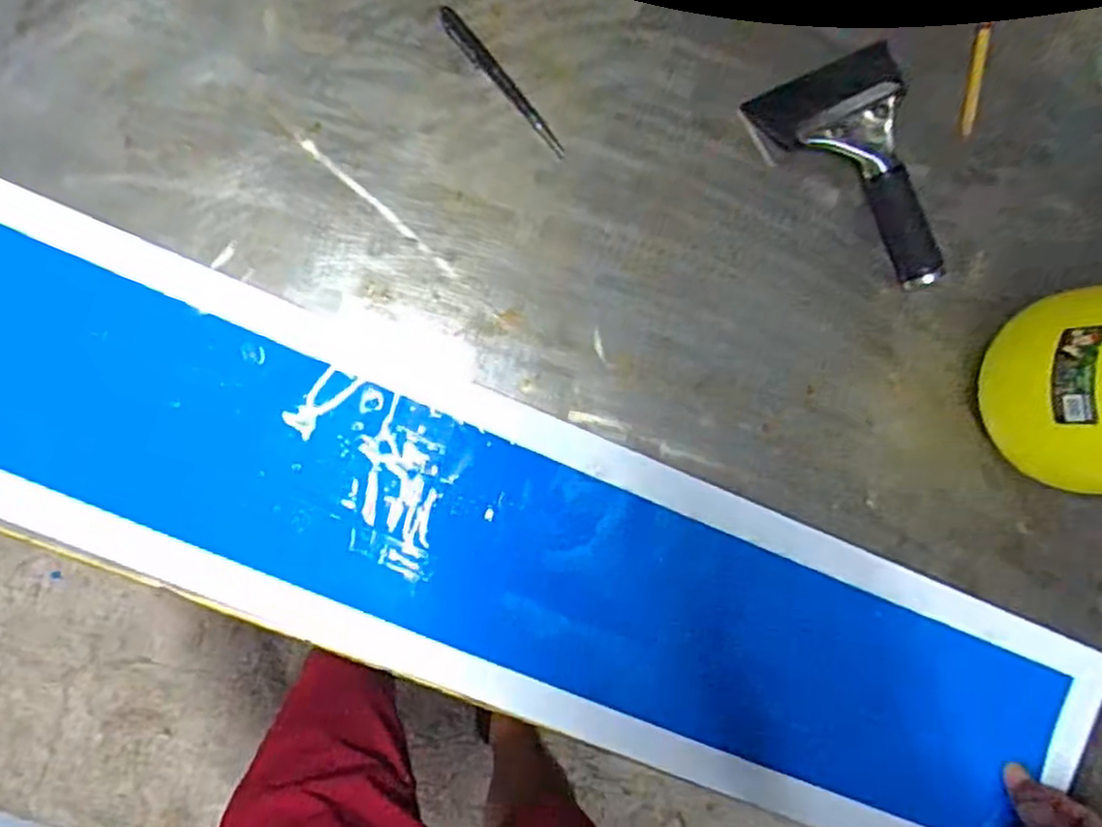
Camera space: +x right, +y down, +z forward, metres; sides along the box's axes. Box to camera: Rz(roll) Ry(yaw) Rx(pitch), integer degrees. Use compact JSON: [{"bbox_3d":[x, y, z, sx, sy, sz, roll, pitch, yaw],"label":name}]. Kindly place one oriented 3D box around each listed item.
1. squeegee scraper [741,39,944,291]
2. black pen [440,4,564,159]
[{"bbox_3d":[0.225,-0.169,0.532,0.114,0.029,0.171,-25,93,-6],"label":"squeegee scraper"},{"bbox_3d":[-0.035,-0.231,0.519,0.014,0.007,0.128,-40,95,-5],"label":"black pen"}]

